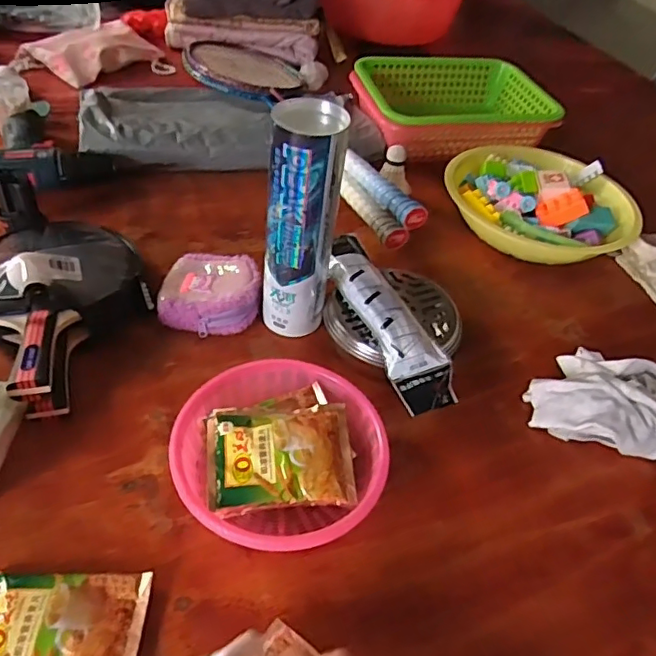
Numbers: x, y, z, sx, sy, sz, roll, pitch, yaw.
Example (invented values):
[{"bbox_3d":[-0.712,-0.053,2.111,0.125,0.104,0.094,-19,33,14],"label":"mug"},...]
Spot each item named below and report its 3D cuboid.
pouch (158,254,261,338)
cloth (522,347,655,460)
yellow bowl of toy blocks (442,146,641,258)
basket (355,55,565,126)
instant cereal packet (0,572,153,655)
[{"bbox_3d":[-0.126,-0.040,0.611,0.105,0.041,0.103,5,46,-2],"label":"pouch"},{"bbox_3d":[0.303,0.076,0.552,0.203,0.047,0.105,9,46,1],"label":"cloth"},{"bbox_3d":[0.280,-0.167,0.761,0.246,0.070,0.219,10,46,2],"label":"yellow bowl of toy blocks"},{"bbox_3d":[0.197,-0.367,0.931,0.288,0.082,0.185,-3,47,-11],"label":"basket"},{"bbox_3d":[-0.183,0.207,0.376,0.111,0.016,0.084,3,46,-4],"label":"instant cereal packet"}]

